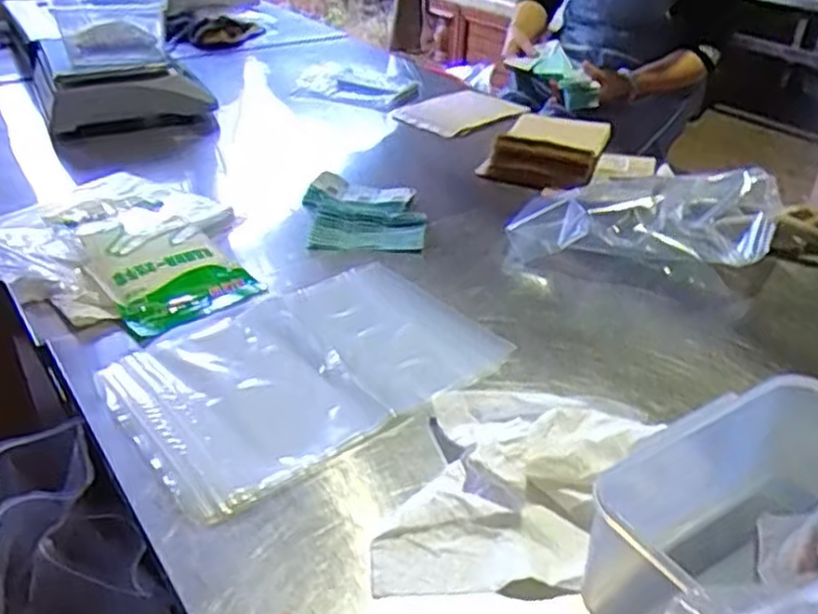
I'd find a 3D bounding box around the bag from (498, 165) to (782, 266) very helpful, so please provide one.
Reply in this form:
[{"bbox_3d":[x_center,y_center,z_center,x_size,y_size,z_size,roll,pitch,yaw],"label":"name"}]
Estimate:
[{"bbox_3d":[0.304,-0.123,0.983,0.332,0.124,0.109,6,35,4],"label":"bag"}]

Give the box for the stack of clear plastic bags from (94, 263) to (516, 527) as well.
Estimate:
[{"bbox_3d":[-0.101,0.057,0.768,0.378,0.017,0.240,-24,42,-33],"label":"stack of clear plastic bags"}]

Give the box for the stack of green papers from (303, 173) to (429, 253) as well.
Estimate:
[{"bbox_3d":[-0.064,-0.137,1.067,0.169,0.027,0.201,1,35,-2],"label":"stack of green papers"}]

